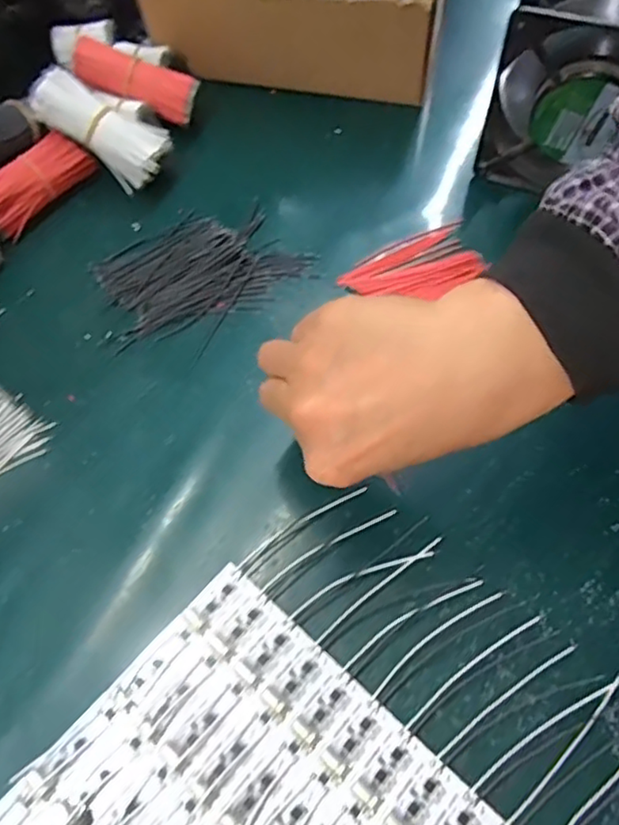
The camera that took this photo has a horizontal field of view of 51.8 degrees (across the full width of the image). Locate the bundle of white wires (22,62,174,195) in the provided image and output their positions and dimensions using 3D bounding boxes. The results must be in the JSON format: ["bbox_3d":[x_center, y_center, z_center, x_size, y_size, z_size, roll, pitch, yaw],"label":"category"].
[{"bbox_3d":[-0.140,-0.195,0.435,0.091,0.032,0.037,33,63,-11],"label":"bundle of white wires"}]

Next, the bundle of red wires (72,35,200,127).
[{"bbox_3d":[-0.125,-0.242,0.463,0.088,0.022,0.028,20,61,-9],"label":"bundle of red wires"}]

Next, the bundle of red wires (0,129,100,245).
[{"bbox_3d":[-0.192,-0.155,0.438,0.034,0.032,0.087,35,67,18],"label":"bundle of red wires"}]

